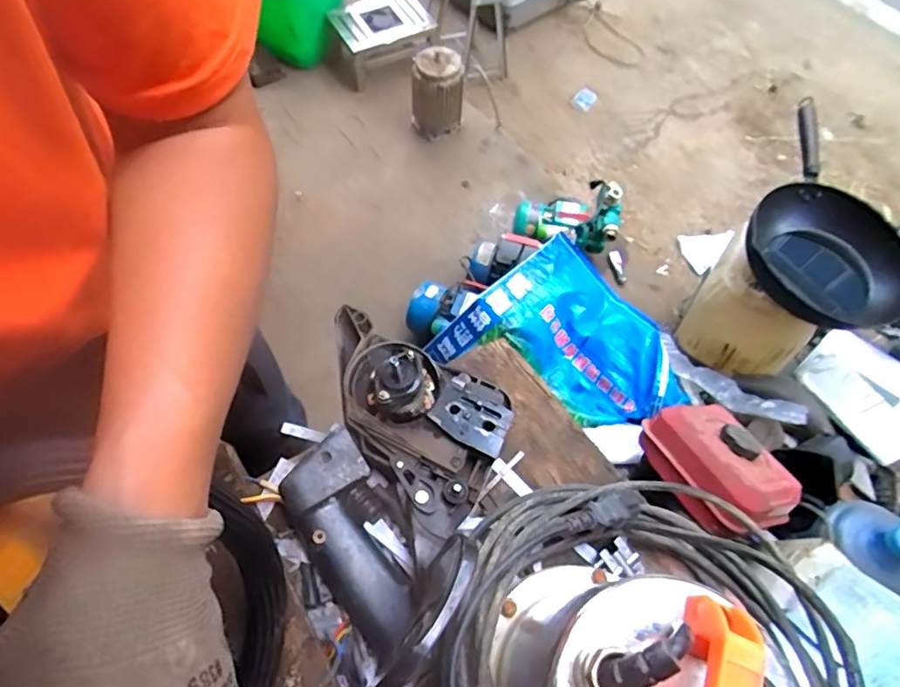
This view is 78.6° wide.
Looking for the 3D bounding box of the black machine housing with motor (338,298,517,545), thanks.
[{"bbox_3d":[-0.046,0.054,0.462,0.195,0.050,0.132,31,67,13],"label":"black machine housing with motor"}]

